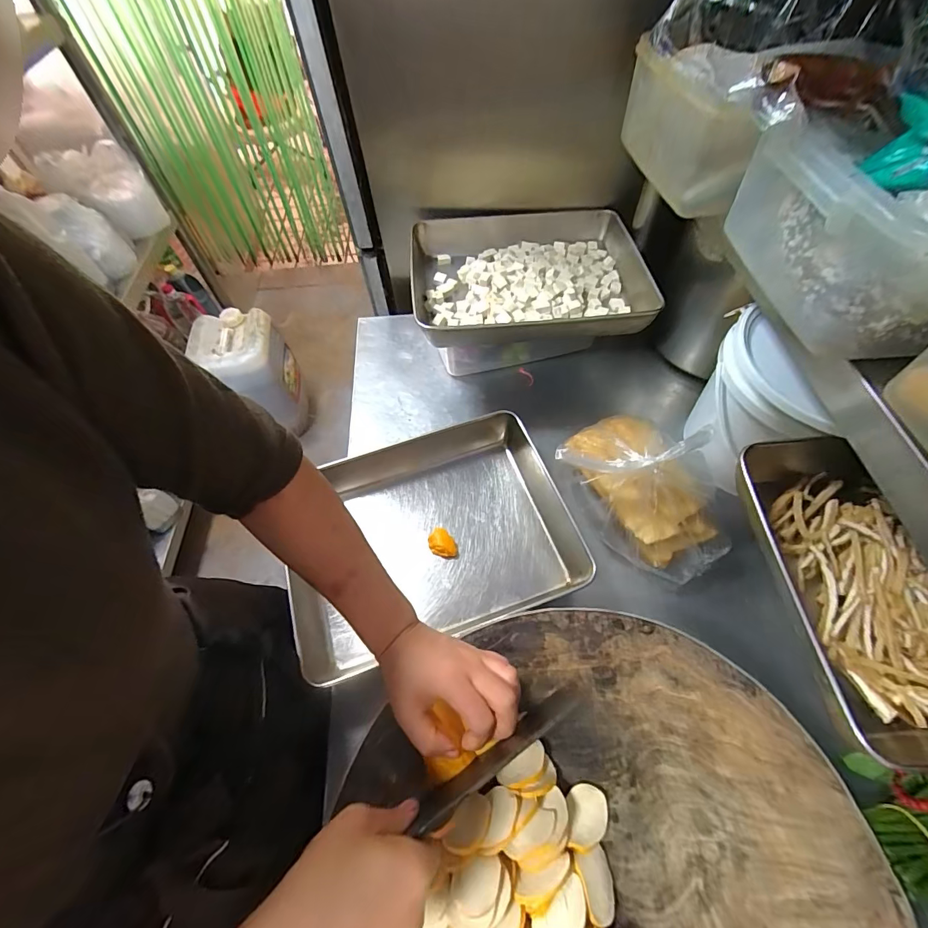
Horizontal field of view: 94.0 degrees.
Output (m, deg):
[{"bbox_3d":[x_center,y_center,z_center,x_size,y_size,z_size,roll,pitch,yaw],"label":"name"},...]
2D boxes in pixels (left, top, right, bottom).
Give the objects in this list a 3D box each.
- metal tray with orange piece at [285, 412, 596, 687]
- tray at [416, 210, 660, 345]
[{"bbox_3d":[-0.034,0.088,0.585,0.350,0.069,0.263,-19,60,-9],"label":"metal tray with orange piece"},{"bbox_3d":[0.100,-0.297,0.685,0.359,0.056,0.274,-6,59,-1],"label":"tray"}]

